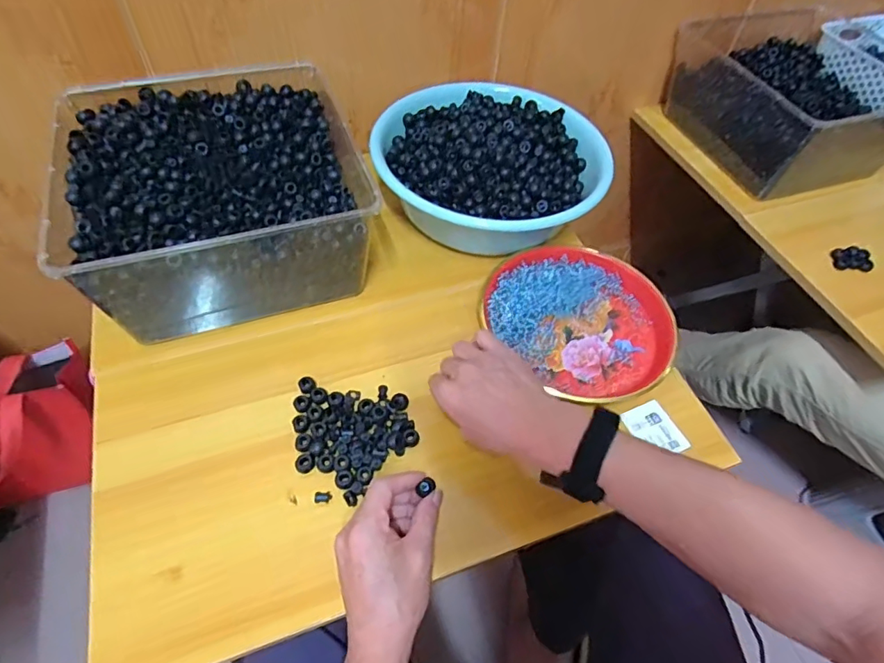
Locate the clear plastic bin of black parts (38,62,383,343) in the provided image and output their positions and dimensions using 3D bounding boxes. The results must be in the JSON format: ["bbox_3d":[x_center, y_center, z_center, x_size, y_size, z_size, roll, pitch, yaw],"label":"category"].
[{"bbox_3d":[-0.249,-0.158,0.599,0.293,0.124,0.285,-15,57,-15],"label":"clear plastic bin of black parts"}]

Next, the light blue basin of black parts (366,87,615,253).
[{"bbox_3d":[0.055,-0.219,0.693,0.286,0.103,0.253,-14,57,-14],"label":"light blue basin of black parts"}]

